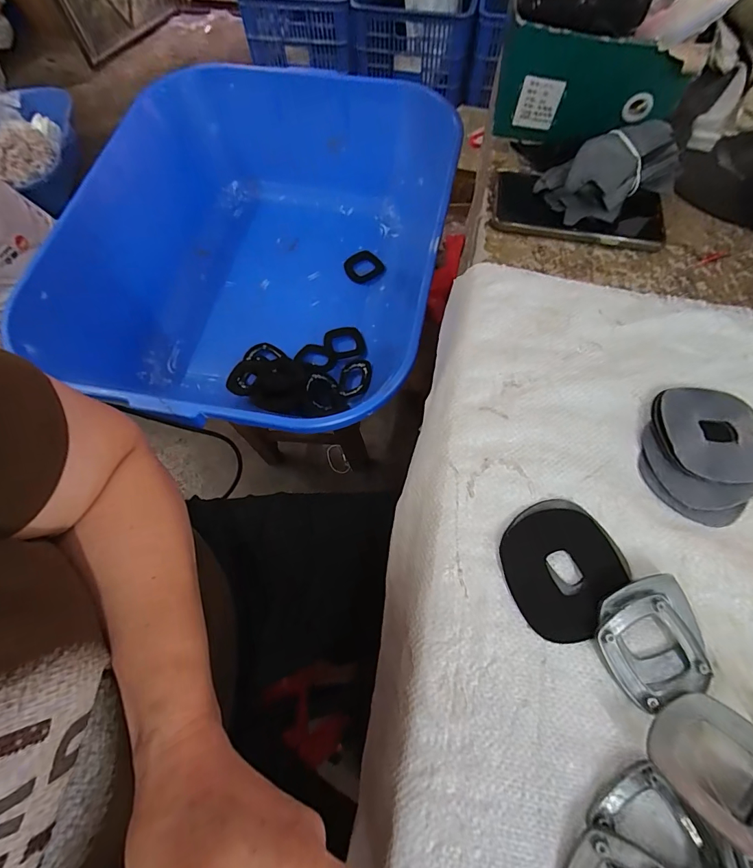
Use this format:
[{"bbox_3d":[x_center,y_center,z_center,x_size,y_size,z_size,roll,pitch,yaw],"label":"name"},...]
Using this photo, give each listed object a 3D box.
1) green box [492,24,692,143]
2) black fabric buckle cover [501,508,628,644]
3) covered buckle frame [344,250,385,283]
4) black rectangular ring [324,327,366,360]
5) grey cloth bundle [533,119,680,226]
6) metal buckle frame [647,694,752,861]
[{"bbox_3d":[0.208,-0.342,0.405,0.170,0.088,0.015,13,67,5],"label":"green box"},{"bbox_3d":[0.127,0.093,0.271,0.076,0.006,0.079,-13,67,-7],"label":"black fabric buckle cover"},{"bbox_3d":[-0.022,-0.291,0.699,0.062,0.006,0.058,-32,79,-7],"label":"covered buckle frame"},{"bbox_3d":[-0.050,-0.143,0.635,0.062,0.009,0.057,-9,67,-3],"label":"black rectangular ring"},{"bbox_3d":[0.225,-0.245,0.386,0.117,0.051,0.072,-23,69,-11],"label":"grey cloth bundle"},{"bbox_3d":[0.181,0.173,0.209,0.056,0.010,0.060,-35,43,-25],"label":"metal buckle frame"}]

